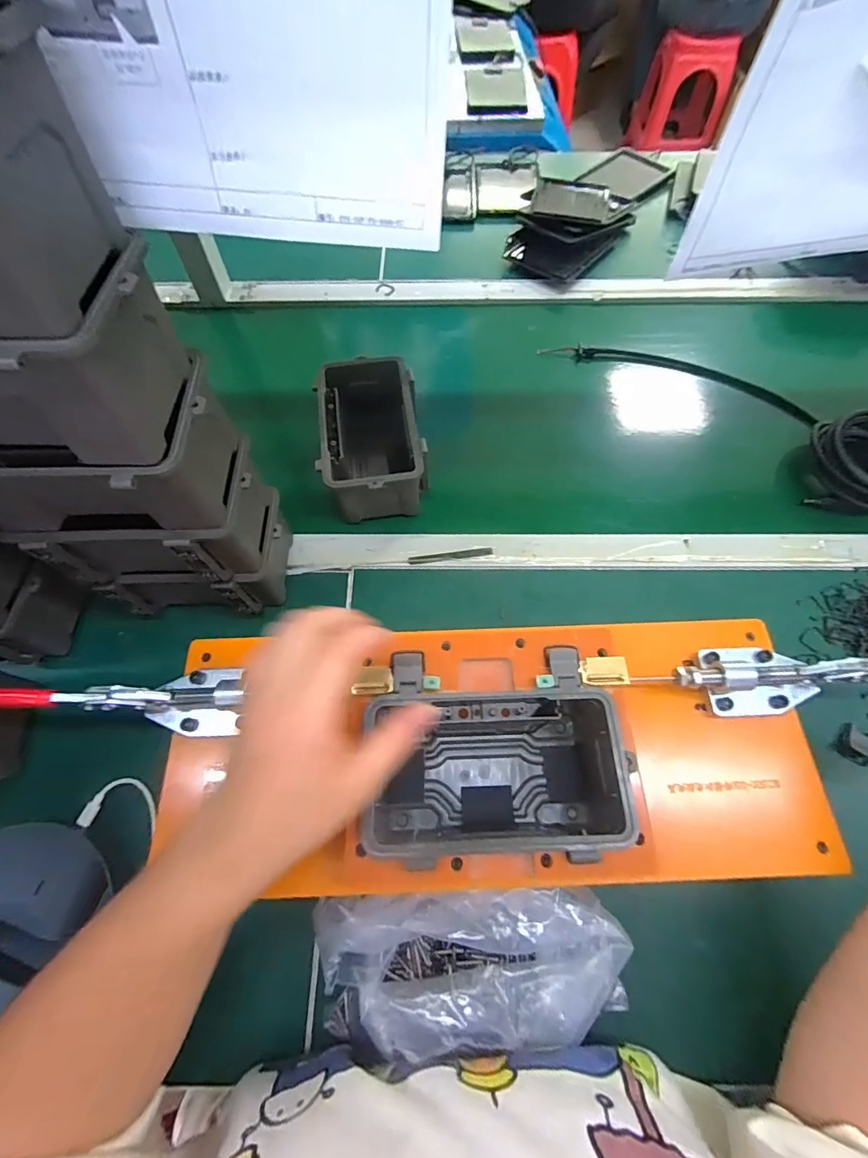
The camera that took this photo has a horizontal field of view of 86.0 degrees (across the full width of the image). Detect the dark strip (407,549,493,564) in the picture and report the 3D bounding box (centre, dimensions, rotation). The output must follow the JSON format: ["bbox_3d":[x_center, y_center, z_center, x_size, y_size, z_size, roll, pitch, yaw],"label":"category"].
[{"bbox_3d":[0.018,-0.025,0.497,0.089,0.004,0.010,-8,64,-3],"label":"dark strip"}]

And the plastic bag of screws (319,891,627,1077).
[{"bbox_3d":[0.022,0.242,0.291,0.188,0.050,0.081,-3,64,0],"label":"plastic bag of screws"}]

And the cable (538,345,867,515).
[{"bbox_3d":[0.350,-0.222,0.568,0.429,0.043,0.127,36,70,17],"label":"cable"}]

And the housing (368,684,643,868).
[{"bbox_3d":[0.043,0.141,0.341,0.170,0.079,0.106,-5,64,-2],"label":"housing"}]

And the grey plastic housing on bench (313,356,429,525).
[{"bbox_3d":[-0.068,-0.161,0.525,0.104,0.075,0.183,-6,64,-2],"label":"grey plastic housing on bench"}]

